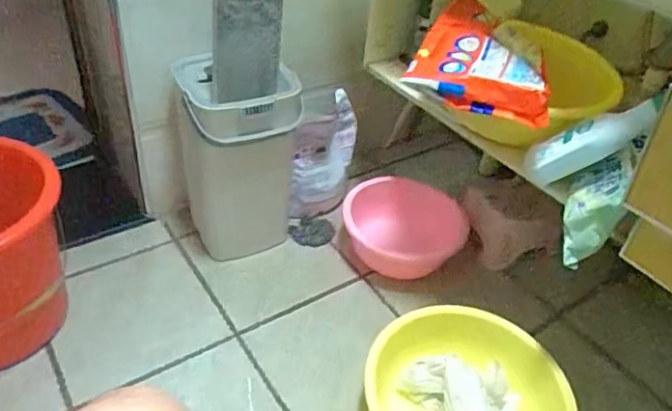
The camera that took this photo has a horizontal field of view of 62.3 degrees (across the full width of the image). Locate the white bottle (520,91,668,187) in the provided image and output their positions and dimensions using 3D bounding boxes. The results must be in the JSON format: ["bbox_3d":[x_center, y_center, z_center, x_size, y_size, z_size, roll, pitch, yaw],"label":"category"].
[{"bbox_3d":[0.372,-0.096,0.809,0.055,0.197,0.063,47,38,-17],"label":"white bottle"}]

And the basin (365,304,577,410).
[{"bbox_3d":[0.215,0.317,0.929,0.327,0.108,0.286,17,41,13],"label":"basin"}]

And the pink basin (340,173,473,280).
[{"bbox_3d":[0.153,0.047,1.244,0.269,0.106,0.232,15,41,11],"label":"pink basin"}]

